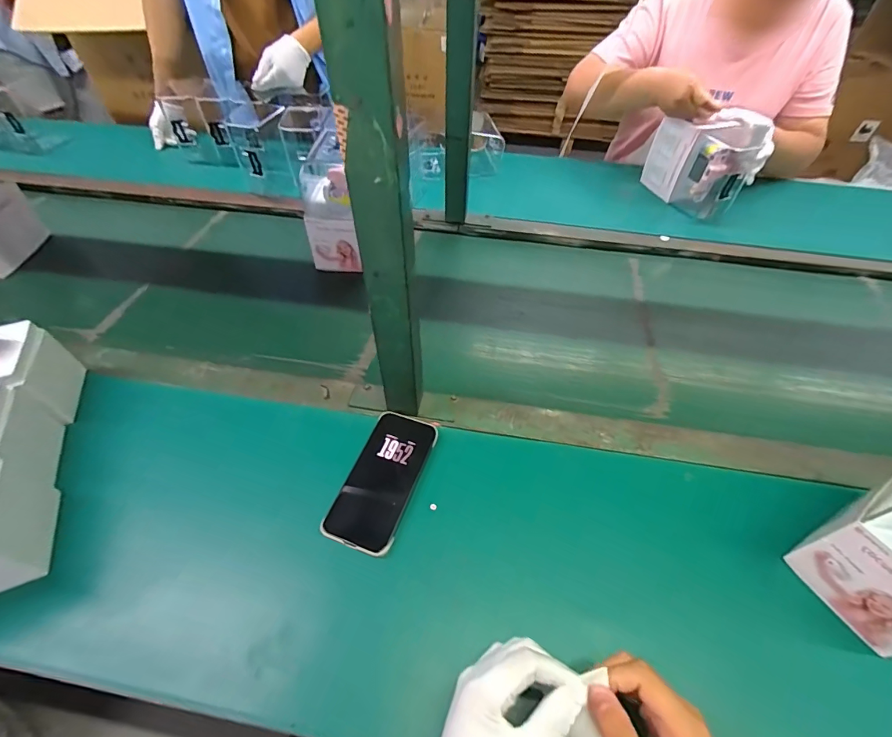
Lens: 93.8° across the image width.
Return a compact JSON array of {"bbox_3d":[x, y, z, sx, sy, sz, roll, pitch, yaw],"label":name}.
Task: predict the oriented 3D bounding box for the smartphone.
[{"bbox_3d":[-0.069,0.119,0.465,0.075,0.009,0.157,16,51,12],"label":"smartphone"}]

